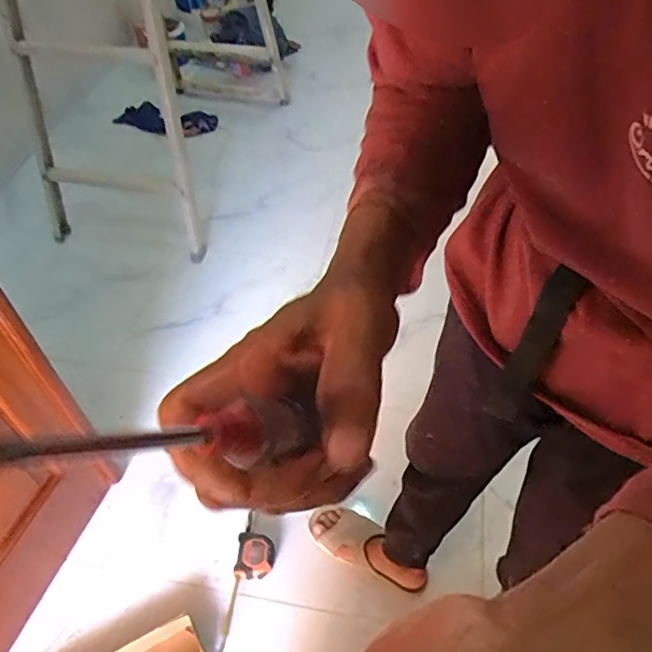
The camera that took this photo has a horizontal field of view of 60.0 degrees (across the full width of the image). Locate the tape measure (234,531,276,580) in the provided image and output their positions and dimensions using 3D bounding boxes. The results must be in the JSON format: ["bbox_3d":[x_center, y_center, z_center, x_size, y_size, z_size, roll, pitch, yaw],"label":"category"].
[{"bbox_3d":[-0.145,0.477,1.167,0.080,0.034,0.086,3,49,5],"label":"tape measure"}]

